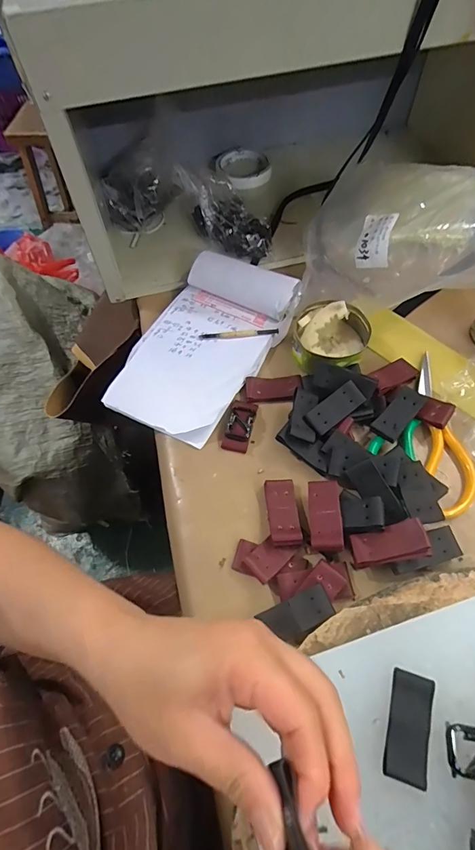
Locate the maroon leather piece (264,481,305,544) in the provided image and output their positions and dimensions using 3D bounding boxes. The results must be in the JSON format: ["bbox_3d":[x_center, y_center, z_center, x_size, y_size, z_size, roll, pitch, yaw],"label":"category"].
[{"bbox_3d":[0.042,0.080,0.369,0.028,0.015,0.062,-6,60,-1],"label":"maroon leather piece"}]

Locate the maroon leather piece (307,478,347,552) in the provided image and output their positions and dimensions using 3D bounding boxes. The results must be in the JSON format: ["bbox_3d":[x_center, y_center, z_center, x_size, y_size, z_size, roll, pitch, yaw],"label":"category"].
[{"bbox_3d":[0.077,0.081,0.354,0.029,0.014,0.063,-1,60,1],"label":"maroon leather piece"}]

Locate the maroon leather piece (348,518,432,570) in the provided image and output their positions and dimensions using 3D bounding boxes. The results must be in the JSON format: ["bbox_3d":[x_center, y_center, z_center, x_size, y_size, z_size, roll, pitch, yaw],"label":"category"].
[{"bbox_3d":[0.126,0.100,0.335,0.060,0.008,0.031,-18,45,14],"label":"maroon leather piece"}]

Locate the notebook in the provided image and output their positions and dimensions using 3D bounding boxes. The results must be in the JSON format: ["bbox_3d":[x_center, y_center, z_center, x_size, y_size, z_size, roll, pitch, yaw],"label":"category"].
[{"bbox_3d":[-0.042,-0.100,0.465,0.137,0.034,0.236,25,64,15],"label":"notebook"}]

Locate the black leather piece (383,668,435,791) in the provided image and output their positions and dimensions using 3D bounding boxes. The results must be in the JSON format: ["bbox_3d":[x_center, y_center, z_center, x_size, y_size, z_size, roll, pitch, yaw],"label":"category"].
[{"bbox_3d":[0.113,0.199,0.263,0.026,0.004,0.061,16,62,10],"label":"black leather piece"}]

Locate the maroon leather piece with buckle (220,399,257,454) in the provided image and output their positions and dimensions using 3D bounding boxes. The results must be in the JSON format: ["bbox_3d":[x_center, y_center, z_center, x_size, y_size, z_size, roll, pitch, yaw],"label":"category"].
[{"bbox_3d":[0.003,0.000,0.422,0.028,0.011,0.059,14,62,10],"label":"maroon leather piece with buckle"}]

